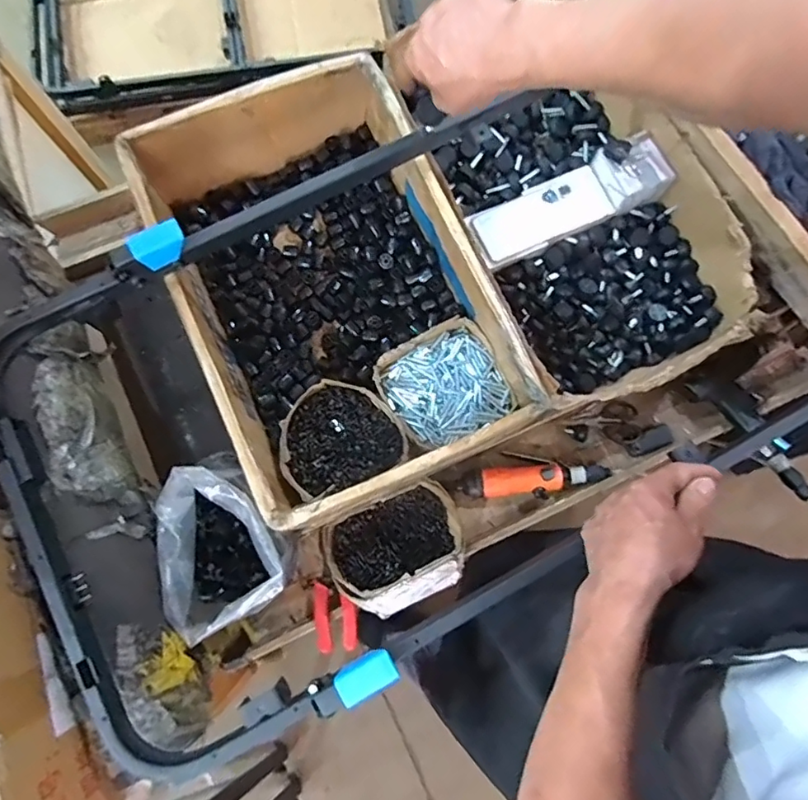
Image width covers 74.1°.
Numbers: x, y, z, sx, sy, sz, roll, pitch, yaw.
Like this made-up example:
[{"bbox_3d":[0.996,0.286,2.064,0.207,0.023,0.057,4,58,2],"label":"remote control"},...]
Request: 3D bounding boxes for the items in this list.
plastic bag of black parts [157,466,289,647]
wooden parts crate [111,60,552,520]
[{"bbox_3d":[-0.225,0.173,0.642,0.131,0.114,0.172,-29,81,-6],"label":"plastic bag of black parts"},{"bbox_3d":[-0.098,-0.155,0.708,0.341,0.169,0.540,-24,81,-5],"label":"wooden parts crate"}]

